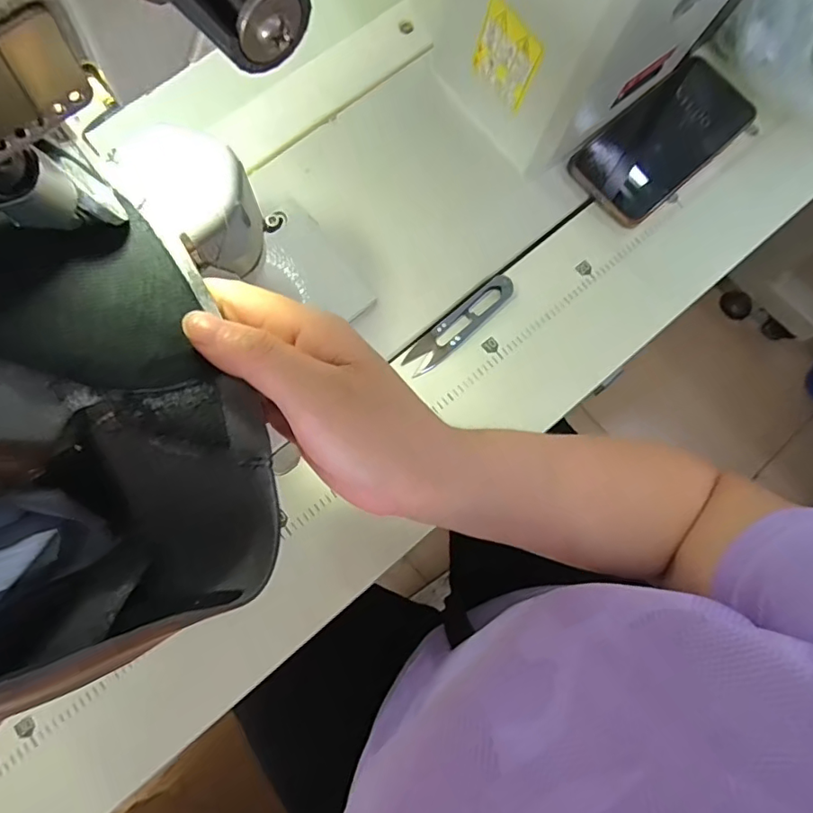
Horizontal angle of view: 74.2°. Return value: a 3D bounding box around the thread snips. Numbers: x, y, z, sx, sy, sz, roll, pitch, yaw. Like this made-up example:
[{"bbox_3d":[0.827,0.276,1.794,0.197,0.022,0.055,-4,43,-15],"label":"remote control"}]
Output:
[{"bbox_3d":[0.041,-0.063,0.404,0.100,0.007,0.022,-42,80,-10],"label":"thread snips"}]

